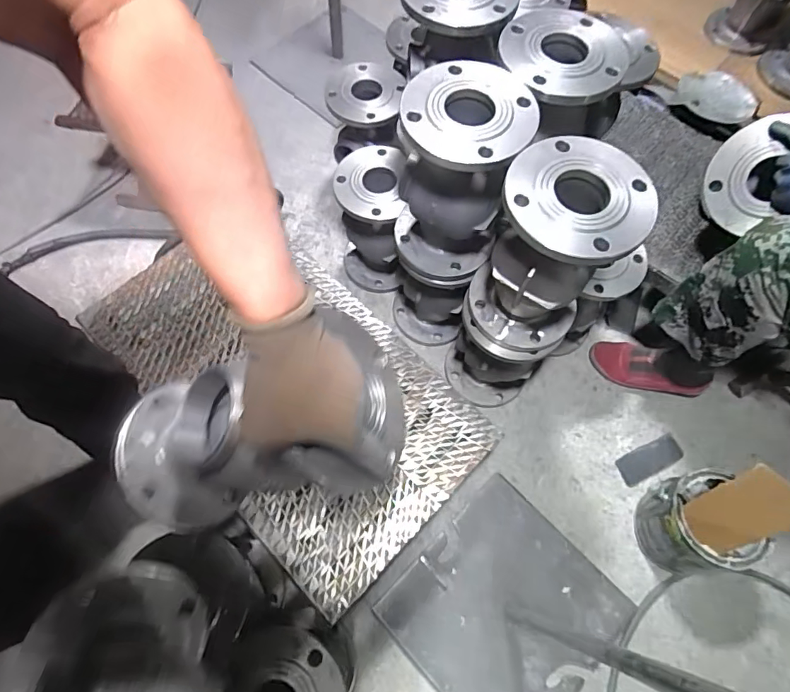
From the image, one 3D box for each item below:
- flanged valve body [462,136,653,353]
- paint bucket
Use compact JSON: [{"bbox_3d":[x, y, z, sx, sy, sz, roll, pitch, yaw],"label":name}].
[{"bbox_3d":[0.210,-0.125,0.681,0.165,0.269,0.162,34,70,13],"label":"flanged valve body"},{"bbox_3d":[0.524,0.323,0.861,0.134,0.170,0.167,-21,69,-9],"label":"paint bucket"}]

